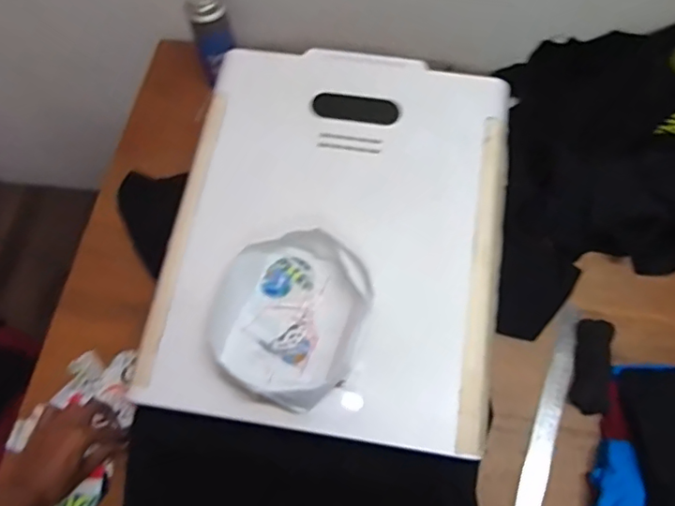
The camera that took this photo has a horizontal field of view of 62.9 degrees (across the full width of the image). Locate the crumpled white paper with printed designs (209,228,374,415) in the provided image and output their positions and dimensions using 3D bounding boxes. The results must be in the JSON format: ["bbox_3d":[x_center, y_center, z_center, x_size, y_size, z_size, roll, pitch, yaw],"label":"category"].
[{"bbox_3d":[-0.056,0.067,0.618,0.170,0.053,0.183,18,68,8],"label":"crumpled white paper with printed designs"}]

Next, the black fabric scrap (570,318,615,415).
[{"bbox_3d":[0.357,0.157,0.771,0.046,0.022,0.132,15,68,7],"label":"black fabric scrap"}]

